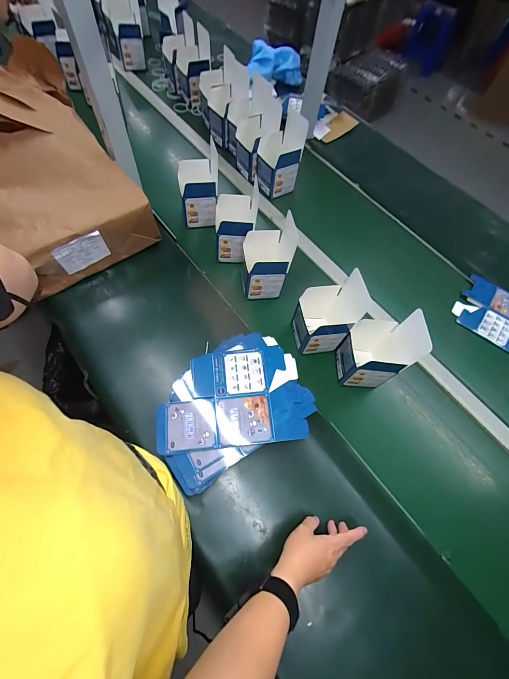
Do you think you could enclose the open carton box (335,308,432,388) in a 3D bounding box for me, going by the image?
[{"bbox_3d":[0.223,0.024,0.577,0.098,0.158,0.092,5,62,-2],"label":"open carton box"}]

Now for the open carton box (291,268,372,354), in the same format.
[{"bbox_3d":[0.156,-0.048,0.600,0.132,0.151,0.089,-7,63,-8],"label":"open carton box"}]

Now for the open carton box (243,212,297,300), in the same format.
[{"bbox_3d":[0.026,-0.168,0.667,0.099,0.128,0.099,-1,62,-4],"label":"open carton box"}]

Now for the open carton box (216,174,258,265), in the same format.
[{"bbox_3d":[-0.044,-0.258,0.704,0.089,0.140,0.107,-1,62,-4],"label":"open carton box"}]

